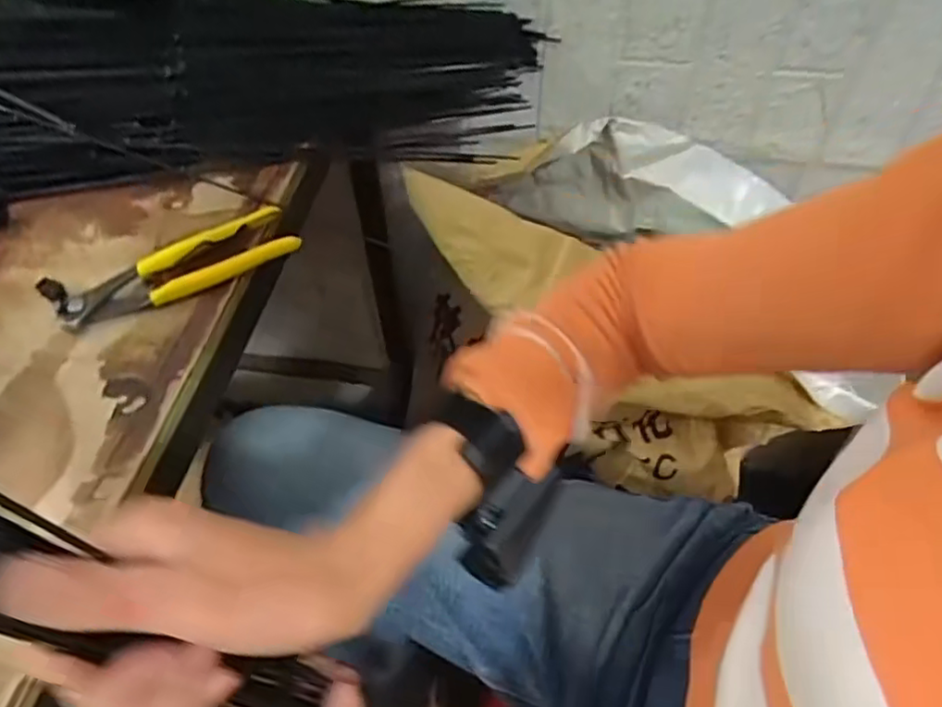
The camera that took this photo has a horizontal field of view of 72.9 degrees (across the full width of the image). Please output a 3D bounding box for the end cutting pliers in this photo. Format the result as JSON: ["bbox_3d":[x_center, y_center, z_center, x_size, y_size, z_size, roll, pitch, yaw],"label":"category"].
[{"bbox_3d":[-0.206,-0.060,0.450,0.160,0.017,0.045,-26,55,-19],"label":"end cutting pliers"}]

